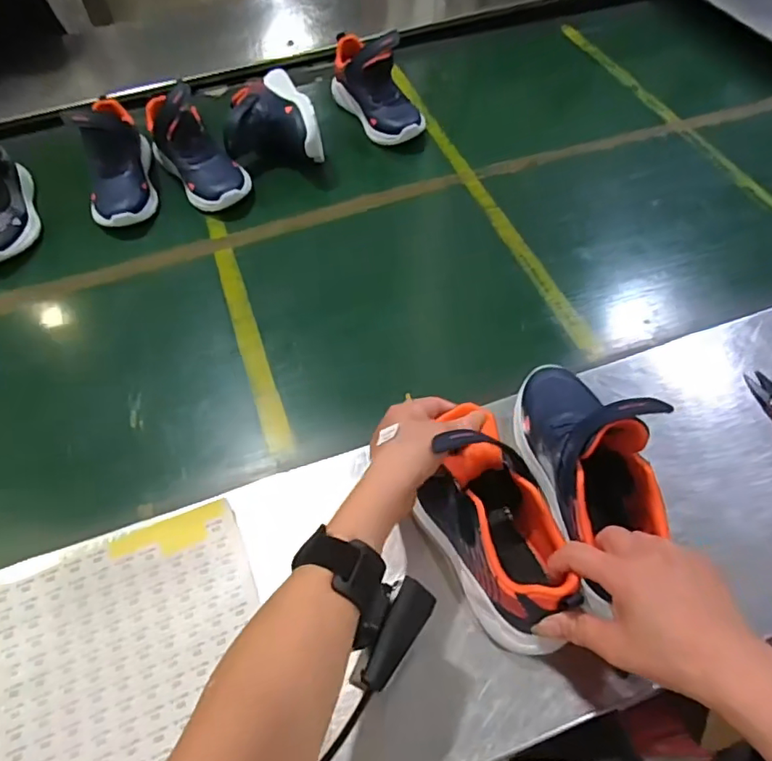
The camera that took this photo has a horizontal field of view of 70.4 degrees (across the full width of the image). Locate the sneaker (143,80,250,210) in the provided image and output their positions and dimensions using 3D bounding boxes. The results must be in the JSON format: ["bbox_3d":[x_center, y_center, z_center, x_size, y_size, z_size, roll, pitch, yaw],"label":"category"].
[{"bbox_3d":[-0.264,-0.327,0.754,0.086,0.123,0.190,-32,60,-18],"label":"sneaker"}]

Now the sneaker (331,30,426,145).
[{"bbox_3d":[-0.018,-0.443,0.803,0.078,0.110,0.191,-25,58,-14],"label":"sneaker"}]

